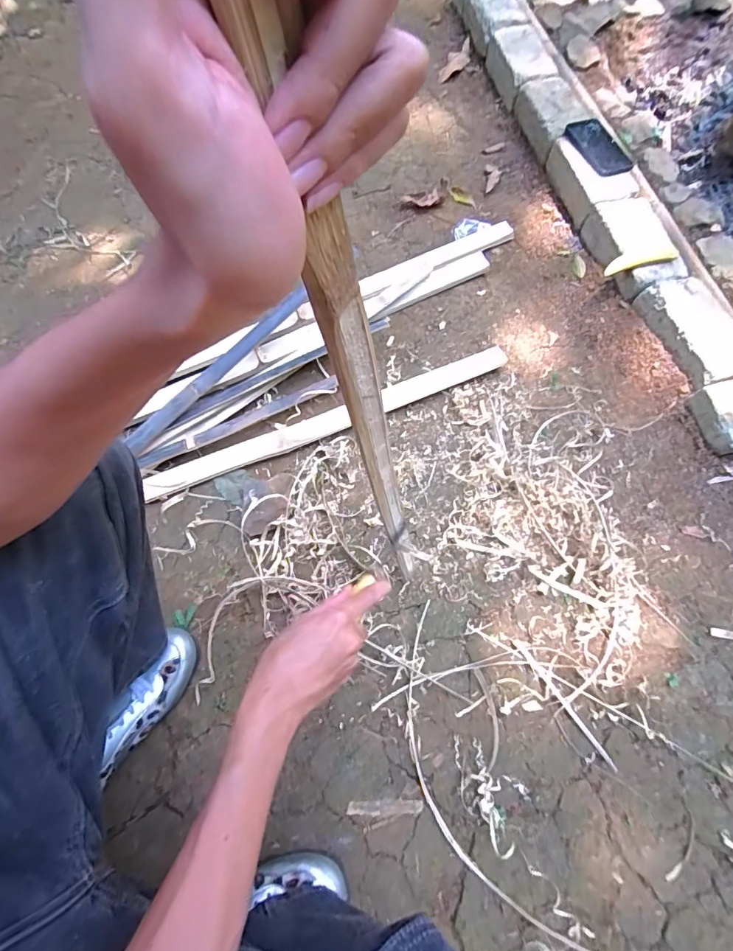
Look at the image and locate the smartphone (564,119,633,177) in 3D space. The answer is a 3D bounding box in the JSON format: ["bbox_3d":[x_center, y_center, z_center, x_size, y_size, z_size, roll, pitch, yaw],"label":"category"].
[{"bbox_3d":[0.489,-0.687,0.956,0.095,0.011,0.172,-18,70,-12],"label":"smartphone"}]

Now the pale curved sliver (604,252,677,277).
[{"bbox_3d":[0.499,-0.390,0.822,0.138,0.012,0.024,-13,69,-6],"label":"pale curved sliver"}]

